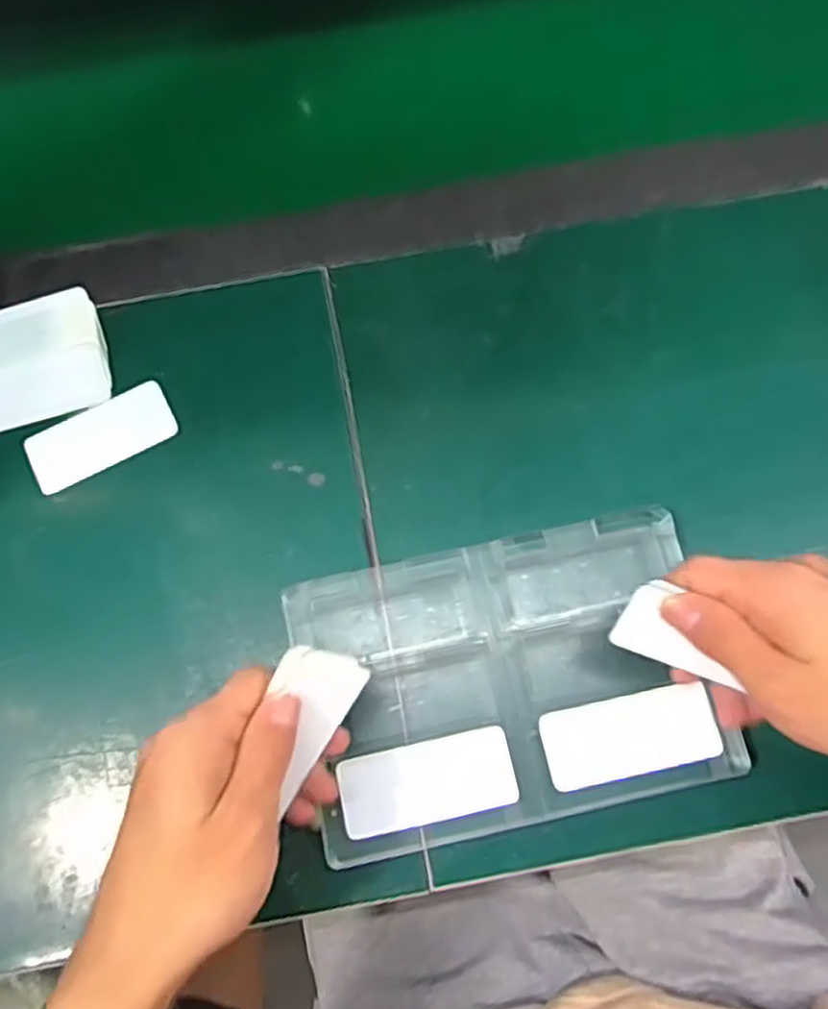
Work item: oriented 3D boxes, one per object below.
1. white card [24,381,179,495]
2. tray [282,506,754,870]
[{"bbox_3d":[-0.178,-0.039,0.429,0.081,0.004,0.039,-27,75,-7],"label":"white card"},{"bbox_3d":[0.046,0.087,0.377,0.196,0.018,0.135,-12,73,-3],"label":"tray"}]

